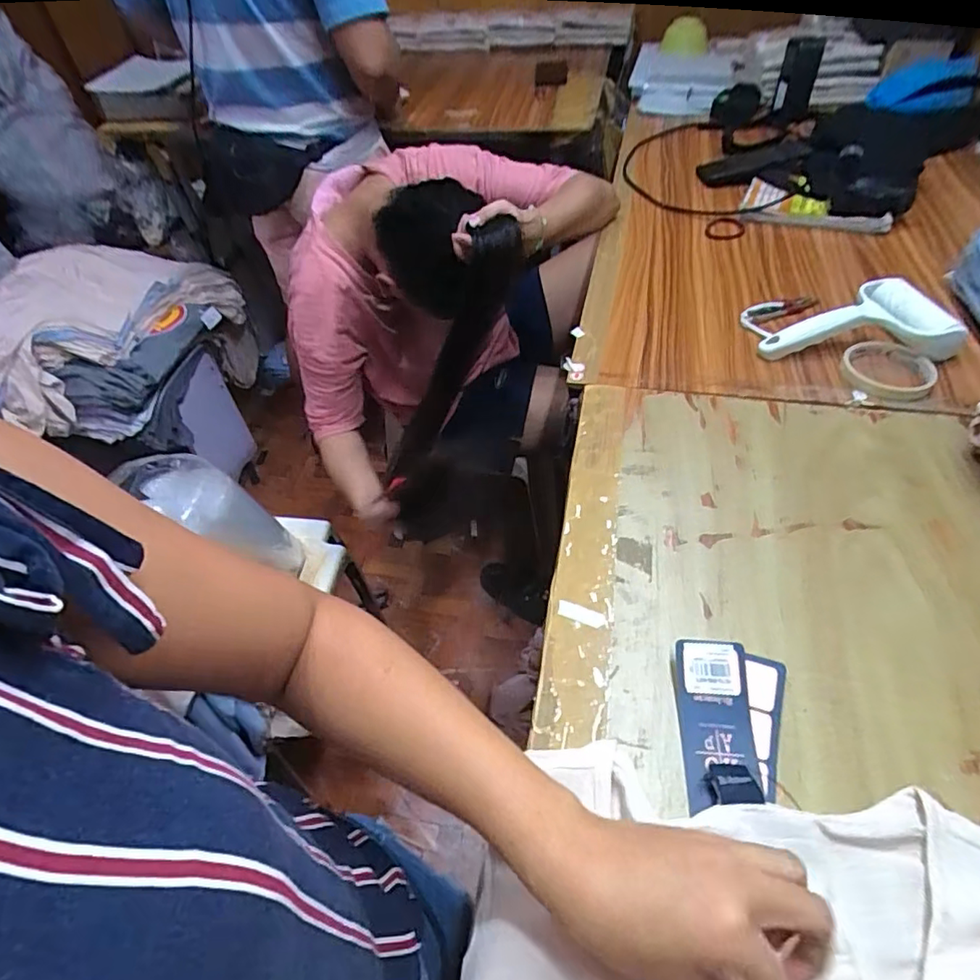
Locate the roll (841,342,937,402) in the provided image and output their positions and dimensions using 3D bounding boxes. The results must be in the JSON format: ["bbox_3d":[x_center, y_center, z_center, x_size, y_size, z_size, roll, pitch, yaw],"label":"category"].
[{"bbox_3d":[0.412,-0.124,0.588,0.084,0.011,0.086,-2,48,2],"label":"roll"}]

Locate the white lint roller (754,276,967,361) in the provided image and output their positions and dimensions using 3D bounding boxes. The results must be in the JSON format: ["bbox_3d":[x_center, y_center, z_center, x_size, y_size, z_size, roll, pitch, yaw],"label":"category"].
[{"bbox_3d":[0.396,-0.189,0.627,0.187,0.039,0.104,2,49,6],"label":"white lint roller"}]

